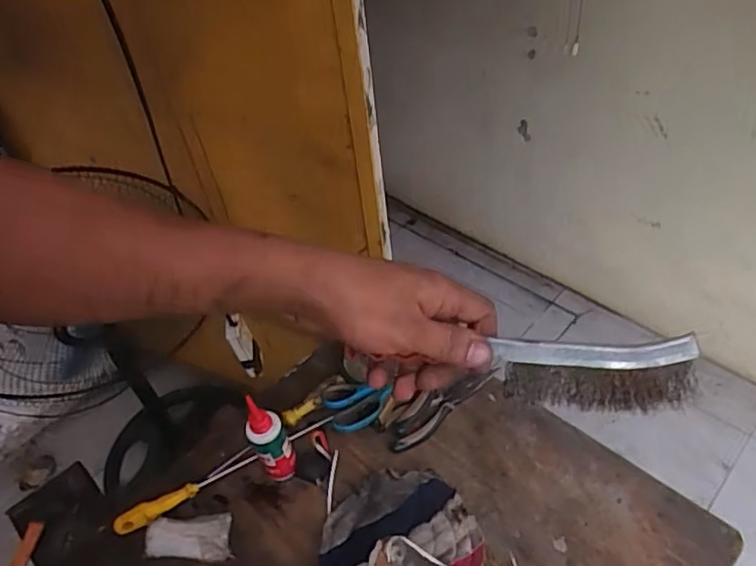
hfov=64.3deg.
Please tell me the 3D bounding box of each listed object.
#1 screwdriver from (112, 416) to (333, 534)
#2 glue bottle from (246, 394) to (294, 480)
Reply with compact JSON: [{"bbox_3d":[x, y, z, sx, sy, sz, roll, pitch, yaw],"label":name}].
[{"bbox_3d":[-0.194,0.244,0.778,0.291,0.029,0.025,-25,48,-16],"label":"screwdriver"},{"bbox_3d":[-0.132,0.195,0.736,0.042,0.140,0.039,-4,46,4],"label":"glue bottle"}]

